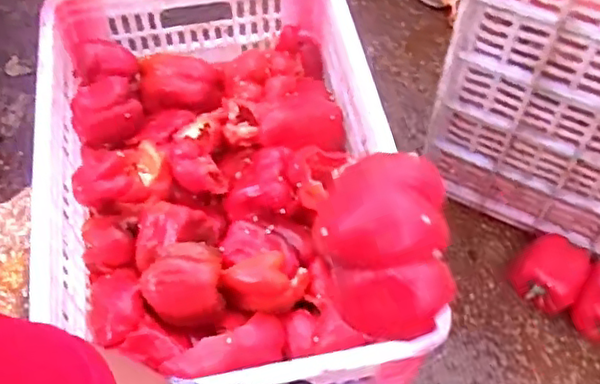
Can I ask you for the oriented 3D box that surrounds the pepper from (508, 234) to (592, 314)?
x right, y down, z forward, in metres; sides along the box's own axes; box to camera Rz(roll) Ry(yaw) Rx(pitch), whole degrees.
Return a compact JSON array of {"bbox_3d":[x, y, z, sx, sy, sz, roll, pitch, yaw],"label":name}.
[{"bbox_3d":[0.336,0.110,0.855,0.089,0.074,0.093,39,66,22],"label":"pepper"}]

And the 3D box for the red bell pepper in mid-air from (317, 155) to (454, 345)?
[{"bbox_3d":[0.044,0.029,0.348,0.067,0.055,0.085,-2,58,-1],"label":"red bell pepper in mid-air"}]

